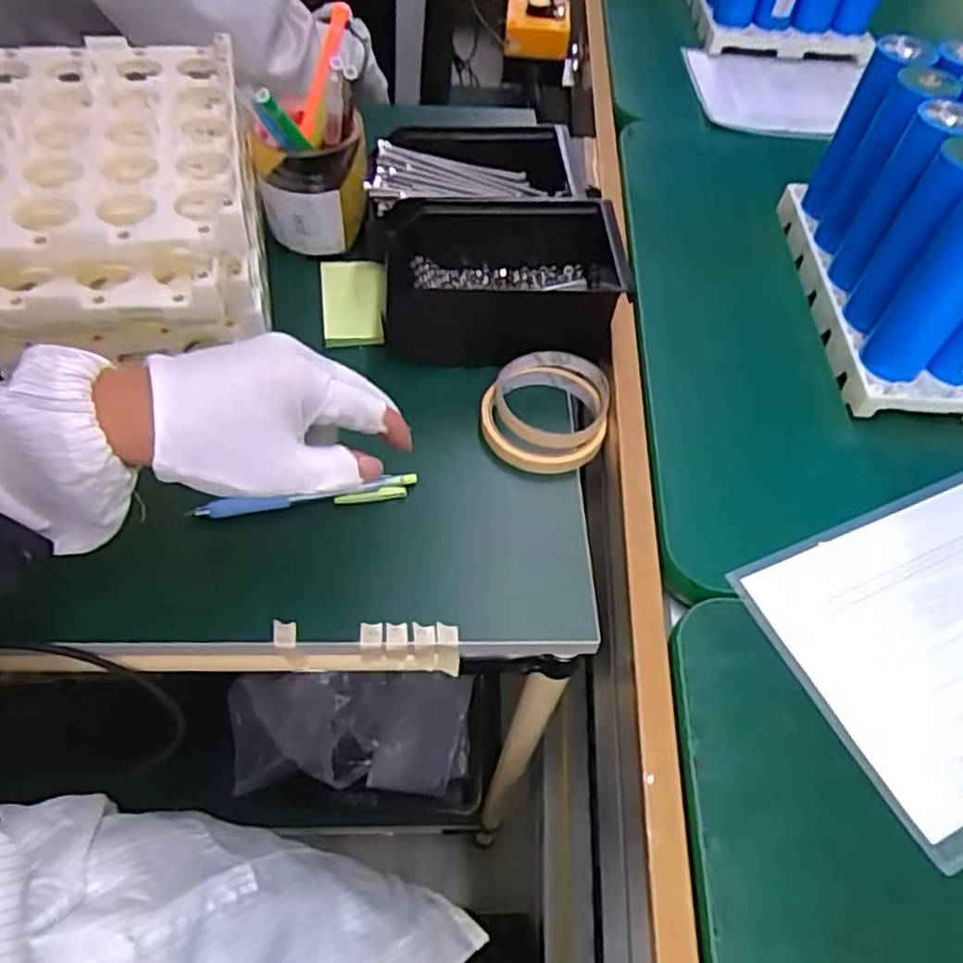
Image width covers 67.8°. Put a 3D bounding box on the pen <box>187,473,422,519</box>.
[{"bbox_3d":[-0.113,0.012,0.461,0.141,0.016,0.009,-8,56,-9],"label":"pen"}]

